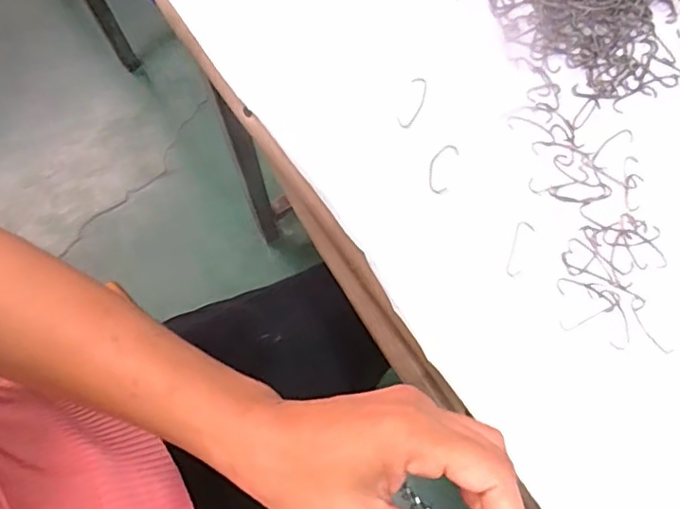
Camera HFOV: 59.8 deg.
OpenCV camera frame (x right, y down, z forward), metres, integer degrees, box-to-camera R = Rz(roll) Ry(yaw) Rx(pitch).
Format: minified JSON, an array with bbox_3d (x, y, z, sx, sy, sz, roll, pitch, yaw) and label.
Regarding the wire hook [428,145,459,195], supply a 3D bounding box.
[{"bbox_3d":[0.070,-0.060,0.405,0.017,0.004,0.037,17,77,4],"label":"wire hook"}]

